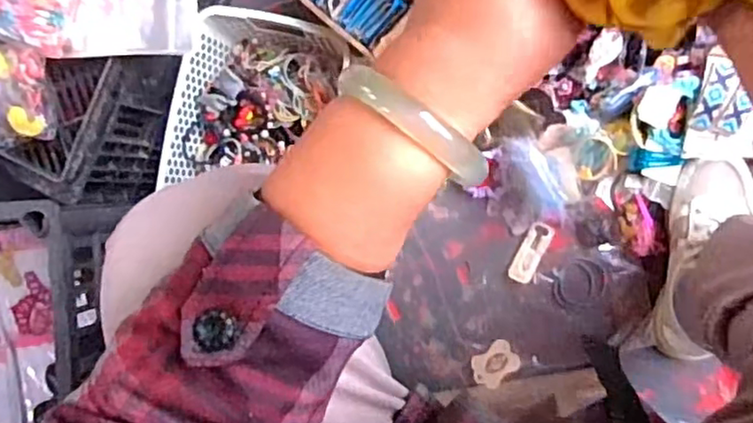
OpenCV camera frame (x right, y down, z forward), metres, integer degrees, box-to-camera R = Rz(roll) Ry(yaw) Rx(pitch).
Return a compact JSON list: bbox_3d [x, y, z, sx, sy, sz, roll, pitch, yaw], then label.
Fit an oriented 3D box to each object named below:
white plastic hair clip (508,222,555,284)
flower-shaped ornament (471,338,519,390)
[{"bbox_3d":[0.187,0.050,0.769,0.029,0.004,0.076,28,96,7],"label":"white plastic hair clip"},{"bbox_3d":[0.143,0.186,0.772,0.060,0.006,0.043,-46,53,21],"label":"flower-shaped ornament"}]

